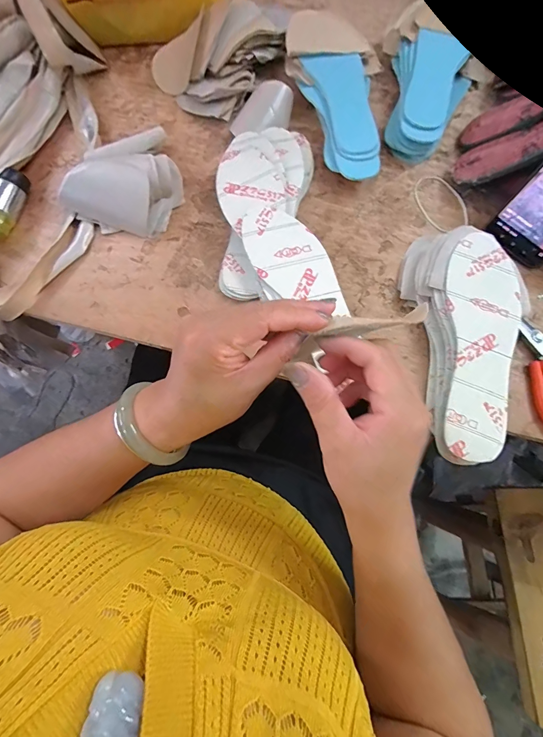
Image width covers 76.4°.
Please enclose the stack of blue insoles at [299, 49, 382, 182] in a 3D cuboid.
[{"bbox_3d":[0.092,-0.315,0.439,0.080,0.043,0.179,-16,75,-4],"label":"stack of blue insoles"}]

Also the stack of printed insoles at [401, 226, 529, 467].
[{"bbox_3d":[0.204,-0.035,0.358,0.108,0.044,0.253,-2,74,0],"label":"stack of printed insoles"}]

